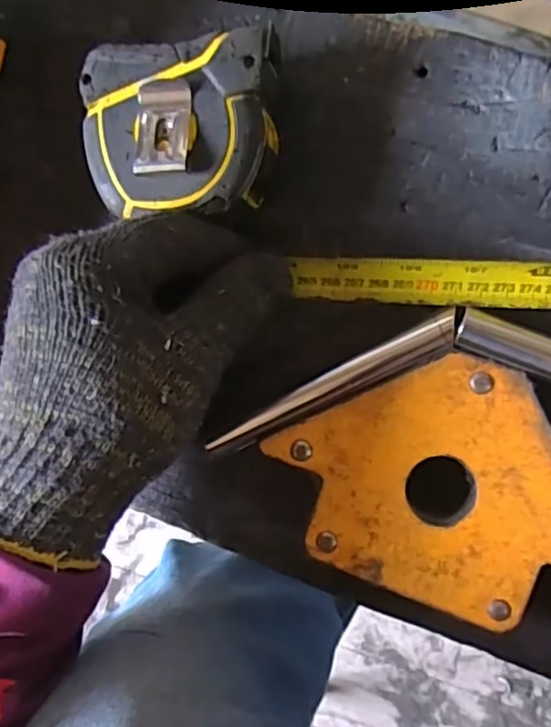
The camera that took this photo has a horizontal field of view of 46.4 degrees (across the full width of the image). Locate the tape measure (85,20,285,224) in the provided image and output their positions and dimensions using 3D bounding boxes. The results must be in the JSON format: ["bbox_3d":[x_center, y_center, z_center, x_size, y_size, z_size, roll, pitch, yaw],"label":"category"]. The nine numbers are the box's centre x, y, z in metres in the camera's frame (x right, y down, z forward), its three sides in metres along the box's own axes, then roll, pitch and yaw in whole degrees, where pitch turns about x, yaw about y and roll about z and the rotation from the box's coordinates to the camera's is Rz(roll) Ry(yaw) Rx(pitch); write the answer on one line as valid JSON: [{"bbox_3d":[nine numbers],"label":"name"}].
[{"bbox_3d":[-0.039,-0.094,0.275,0.079,0.038,0.073,-1,90,10],"label":"tape measure"}]

